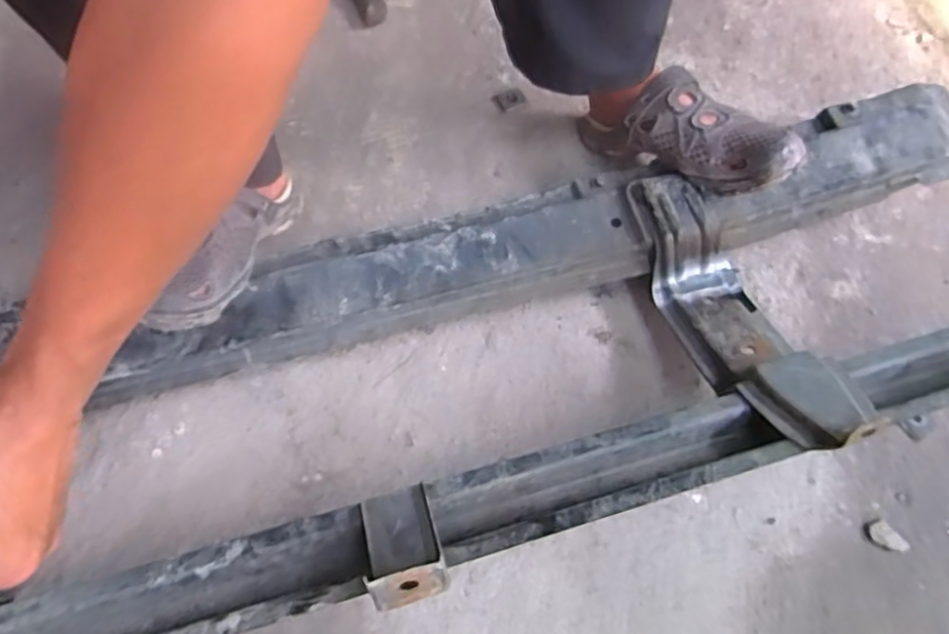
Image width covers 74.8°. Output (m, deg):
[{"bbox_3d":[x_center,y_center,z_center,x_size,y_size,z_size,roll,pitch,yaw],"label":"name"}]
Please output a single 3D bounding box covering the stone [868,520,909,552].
[{"bbox_3d":[0.385,0.206,0.578,0.022,0.006,0.035,-37,71,-18],"label":"stone"}]

